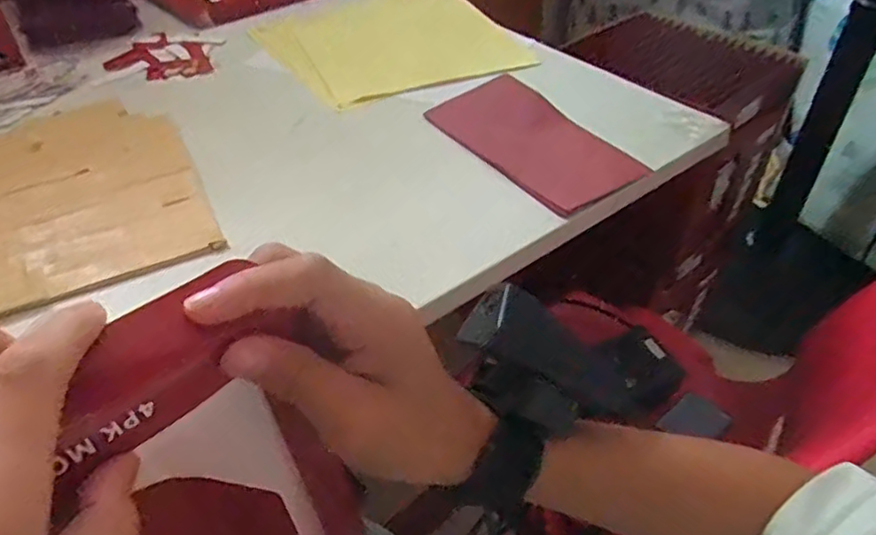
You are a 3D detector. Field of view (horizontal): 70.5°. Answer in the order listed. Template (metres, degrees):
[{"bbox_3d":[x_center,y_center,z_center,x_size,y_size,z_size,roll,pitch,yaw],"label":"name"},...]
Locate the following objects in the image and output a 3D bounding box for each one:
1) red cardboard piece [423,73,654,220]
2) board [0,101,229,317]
[{"bbox_3d":[0.078,-0.106,0.512,0.098,0.011,0.183,-26,52,-23],"label":"red cardboard piece"},{"bbox_3d":[-0.319,-0.045,0.449,0.266,0.005,0.236,-21,46,-22],"label":"board"}]

